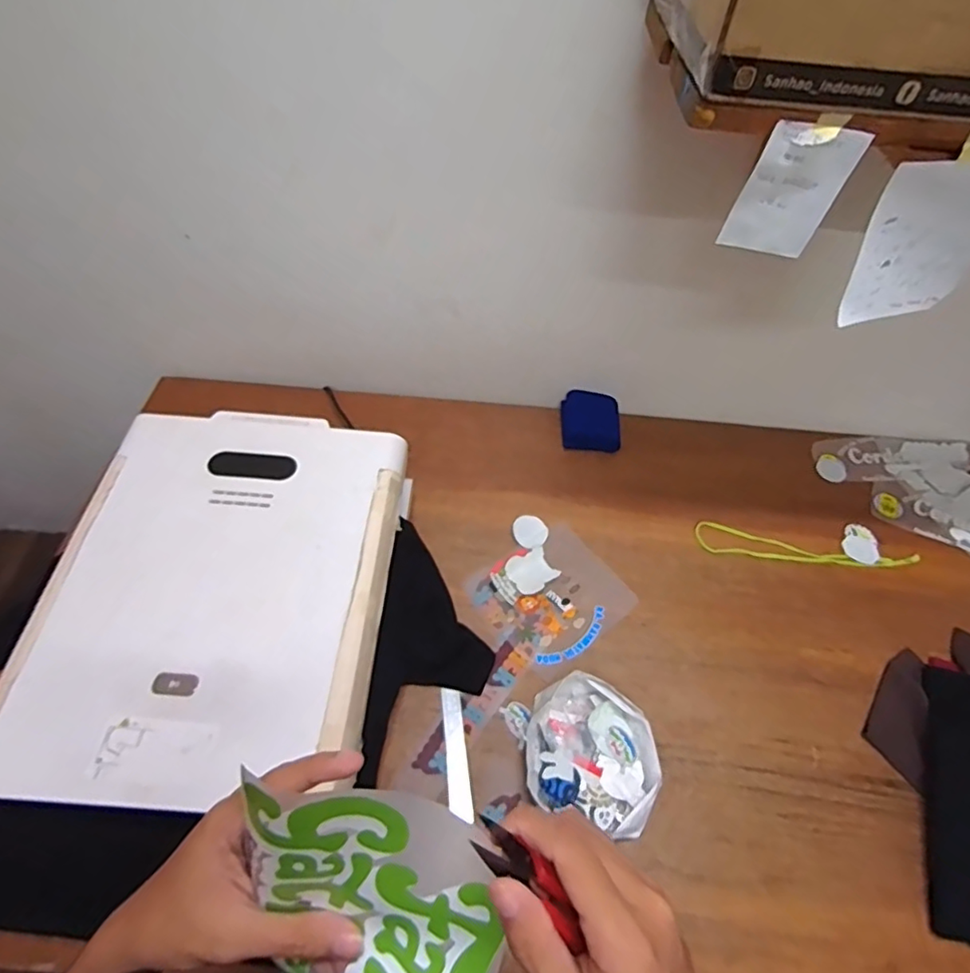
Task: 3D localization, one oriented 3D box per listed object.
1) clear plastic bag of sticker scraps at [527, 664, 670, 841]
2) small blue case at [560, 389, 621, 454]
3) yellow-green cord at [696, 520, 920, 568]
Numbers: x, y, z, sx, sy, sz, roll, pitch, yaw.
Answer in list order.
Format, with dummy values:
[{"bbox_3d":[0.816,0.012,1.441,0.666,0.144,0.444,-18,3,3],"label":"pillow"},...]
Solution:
[{"bbox_3d":[0.142,0.354,0.760,0.174,0.038,0.175,19,56,10],"label":"clear plastic bag of sticker scraps"},{"bbox_3d":[0.203,-0.124,1.091,0.110,0.048,0.117,3,54,-1],"label":"small blue case"},{"bbox_3d":[0.549,0.112,0.975,0.366,0.008,0.058,10,55,4],"label":"yellow-green cord"}]

